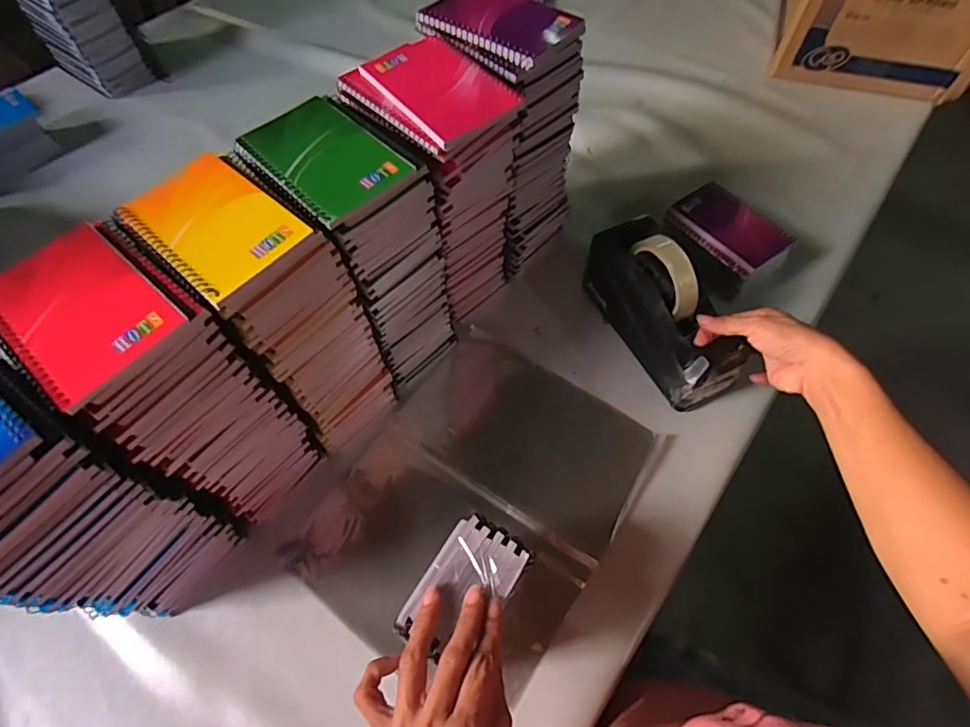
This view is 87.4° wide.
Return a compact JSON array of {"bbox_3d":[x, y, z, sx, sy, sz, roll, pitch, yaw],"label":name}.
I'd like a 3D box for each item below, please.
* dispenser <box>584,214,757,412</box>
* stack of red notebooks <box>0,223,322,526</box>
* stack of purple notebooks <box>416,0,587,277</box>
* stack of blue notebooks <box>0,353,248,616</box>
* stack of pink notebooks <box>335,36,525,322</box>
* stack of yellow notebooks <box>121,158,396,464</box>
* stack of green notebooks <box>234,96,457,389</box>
[{"bbox_3d":[0.192,-0.063,0.542,0.075,0.116,0.197,-21,63,-9],"label":"dispenser"},{"bbox_3d":[-0.247,0.023,0.423,0.128,0.245,0.095,37,67,19],"label":"stack of red notebooks"},{"bbox_3d":[0.022,-0.242,0.560,0.103,0.259,0.136,-37,67,-18],"label":"stack of purple notebooks"},{"bbox_3d":[-0.310,0.101,0.387,0.135,0.262,0.105,31,65,17],"label":"stack of blue notebooks"},{"bbox_3d":[-0.041,-0.173,0.529,0.104,0.249,0.131,-37,67,-18],"label":"stack of pink notebooks"},{"bbox_3d":[-0.178,-0.042,0.457,0.139,0.236,0.094,40,68,20],"label":"stack of yellow notebooks"},{"bbox_3d":[-0.114,-0.105,0.495,0.129,0.245,0.100,40,68,20],"label":"stack of green notebooks"}]

